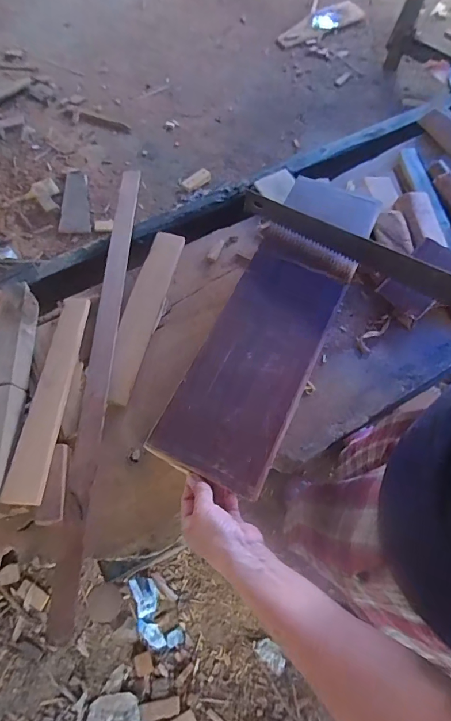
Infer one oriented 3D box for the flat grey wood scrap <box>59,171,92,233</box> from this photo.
[{"bbox_3d":[-0.606,-0.633,1.617,0.115,0.019,0.298,-7,69,-15],"label":"flat grey wood scrap"}]

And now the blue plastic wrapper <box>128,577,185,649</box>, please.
[{"bbox_3d":[-0.195,0.678,1.083,0.086,0.035,0.199,-32,71,-15],"label":"blue plastic wrapper"}]

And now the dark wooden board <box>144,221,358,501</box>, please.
[{"bbox_3d":[0.049,-0.023,0.533,0.139,0.017,0.372,24,67,8],"label":"dark wooden board"}]

